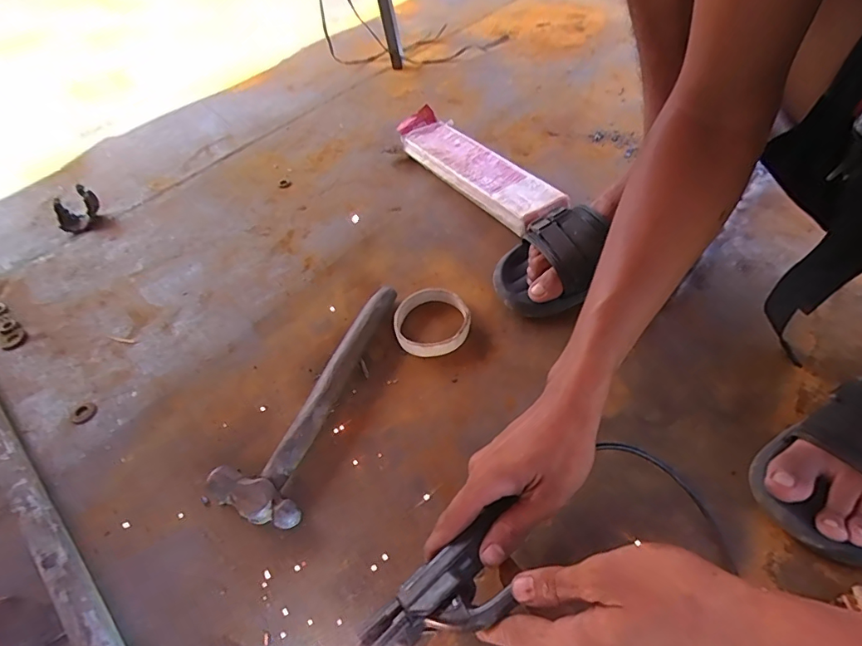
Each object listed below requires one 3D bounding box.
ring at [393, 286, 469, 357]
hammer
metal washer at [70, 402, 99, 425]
[{"bbox_3d":[0.001,-0.004,0.552,0.084,0.021,0.091,-3,47,3],"label":"ring"},{"bbox_3d":[-0.120,0.065,0.499,0.082,0.026,0.279,9,48,14],"label":"hammer"},{"bbox_3d":[-0.377,0.099,0.515,0.028,0.004,0.028,-3,47,3],"label":"metal washer"}]

